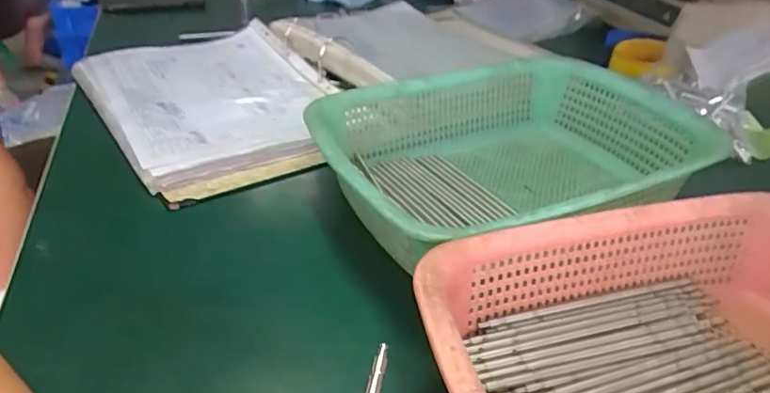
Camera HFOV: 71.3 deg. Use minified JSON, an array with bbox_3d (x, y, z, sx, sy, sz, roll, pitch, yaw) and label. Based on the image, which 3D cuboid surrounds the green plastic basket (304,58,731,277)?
[{"bbox_3d":[0.094,-0.030,0.458,0.298,0.099,0.235,-10,37,-20],"label":"green plastic basket"}]

